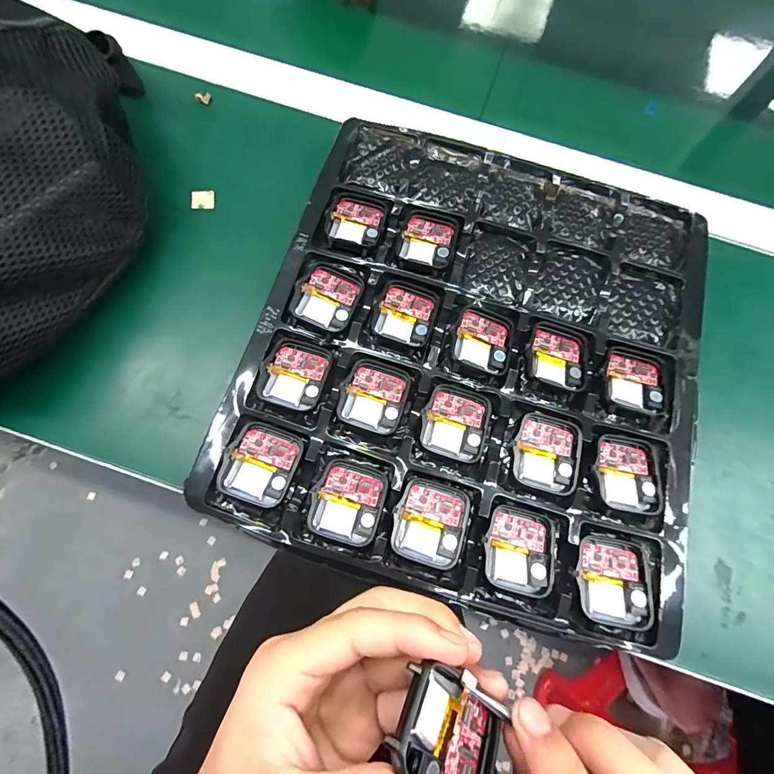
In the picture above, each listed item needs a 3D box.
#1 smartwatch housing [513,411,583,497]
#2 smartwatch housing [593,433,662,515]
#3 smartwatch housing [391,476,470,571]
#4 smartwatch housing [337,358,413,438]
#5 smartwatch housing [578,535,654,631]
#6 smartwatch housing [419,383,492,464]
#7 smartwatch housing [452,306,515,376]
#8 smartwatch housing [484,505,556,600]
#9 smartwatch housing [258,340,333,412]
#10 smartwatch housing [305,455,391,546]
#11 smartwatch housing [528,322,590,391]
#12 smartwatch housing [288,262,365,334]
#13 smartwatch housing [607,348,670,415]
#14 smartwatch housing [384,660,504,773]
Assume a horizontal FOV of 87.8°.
[{"bbox_3d":[0.091,0.038,0.231,0.036,0.010,0.042,18,73,4],"label":"smartwatch housing"},{"bbox_3d":[0.136,0.049,0.228,0.036,0.005,0.041,8,73,0],"label":"smartwatch housing"},{"bbox_3d":[0.024,0.072,0.216,0.036,0.006,0.042,20,73,4],"label":"smartwatch housing"},{"bbox_3d":[-0.007,0.005,0.237,0.036,0.004,0.041,19,73,4],"label":"smartwatch housing"},{"bbox_3d":[0.120,0.102,0.213,0.034,0.010,0.041,10,73,1],"label":"smartwatch housing"},{"bbox_3d":[0.040,0.021,0.236,0.037,0.007,0.041,18,73,3],"label":"smartwatch housing"},{"bbox_3d":[0.059,-0.029,0.247,0.036,0.007,0.042,15,73,2],"label":"smartwatch housing"},{"bbox_3d":[0.070,0.086,0.215,0.037,0.007,0.041,12,73,2],"label":"smartwatch housing"},{"bbox_3d":[-0.054,-0.008,0.239,0.036,0.005,0.041,16,73,3],"label":"smartwatch housing"},{"bbox_3d":[-0.021,0.062,0.221,0.037,0.012,0.042,20,73,4],"label":"smartwatch housing"},{"bbox_3d":[0.105,-0.019,0.245,0.038,0.007,0.040,17,73,3],"label":"smartwatch housing"},{"bbox_3d":[-0.036,-0.057,0.252,0.038,0.008,0.043,21,73,4],"label":"smartwatch housing"},{"bbox_3d":[0.152,-0.004,0.243,0.036,0.008,0.039,17,73,3],"label":"smartwatch housing"},{"bbox_3d":[0.023,0.127,0.145,0.045,0.005,0.033,48,46,-10],"label":"smartwatch housing"}]

